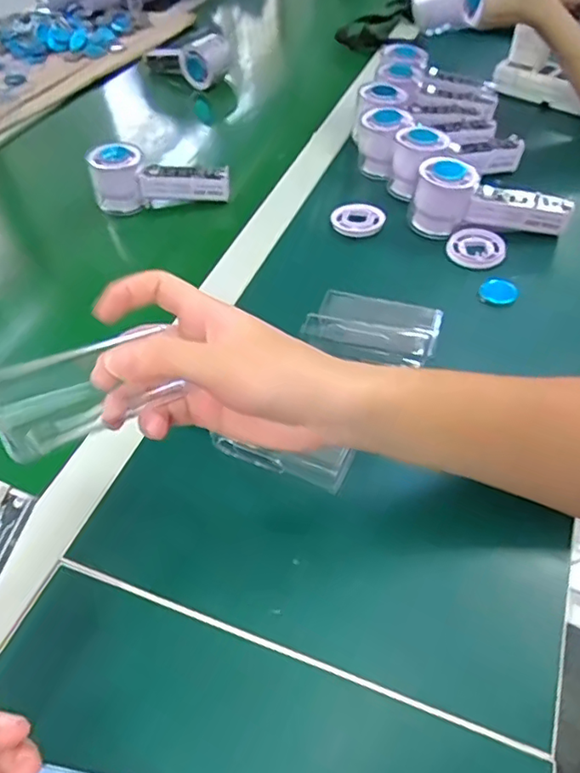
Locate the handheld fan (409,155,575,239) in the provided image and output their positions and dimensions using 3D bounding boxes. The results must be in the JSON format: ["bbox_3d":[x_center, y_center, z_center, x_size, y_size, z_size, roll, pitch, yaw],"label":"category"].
[{"bbox_3d":[0.194,-0.181,0.555,0.147,0.058,0.044,4,49,9],"label":"handheld fan"}]

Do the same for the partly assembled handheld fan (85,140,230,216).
[{"bbox_3d":[-0.140,-0.223,0.630,0.147,0.069,0.048,7,50,11],"label":"partly assembled handheld fan"}]

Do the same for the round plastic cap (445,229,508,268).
[{"bbox_3d":[0.178,-0.132,0.549,0.054,0.007,0.052,3,49,8],"label":"round plastic cap"}]

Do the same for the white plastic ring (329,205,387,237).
[{"bbox_3d":[0.070,-0.171,0.590,0.054,0.008,0.049,-1,50,3],"label":"white plastic ring"}]

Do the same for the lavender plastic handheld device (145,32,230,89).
[{"bbox_3d":[-0.156,-0.486,0.855,0.155,0.061,0.045,20,56,34],"label":"lavender plastic handheld device"}]

